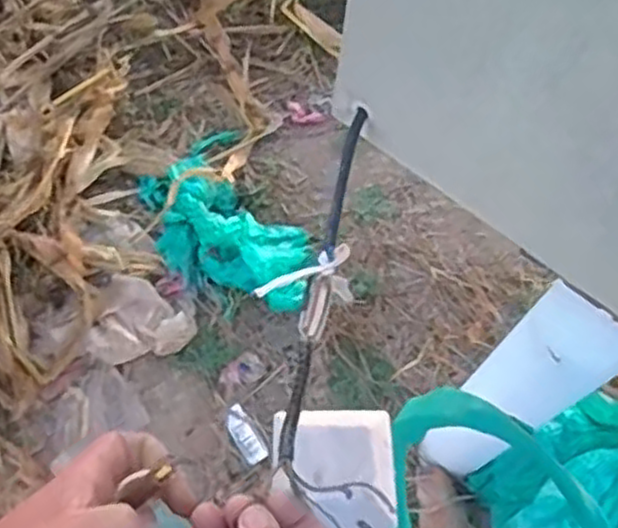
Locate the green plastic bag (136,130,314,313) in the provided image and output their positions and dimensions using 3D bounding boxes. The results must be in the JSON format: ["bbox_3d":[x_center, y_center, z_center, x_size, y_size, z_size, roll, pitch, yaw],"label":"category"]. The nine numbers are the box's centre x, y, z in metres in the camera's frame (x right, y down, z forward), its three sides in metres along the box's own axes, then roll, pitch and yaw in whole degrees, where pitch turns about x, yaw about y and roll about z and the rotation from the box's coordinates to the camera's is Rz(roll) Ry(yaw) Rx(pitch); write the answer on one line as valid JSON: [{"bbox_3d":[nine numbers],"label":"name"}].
[{"bbox_3d":[-0.155,-0.069,1.334,0.223,0.070,0.395,-27,68,-15],"label":"green plastic bag"}]

